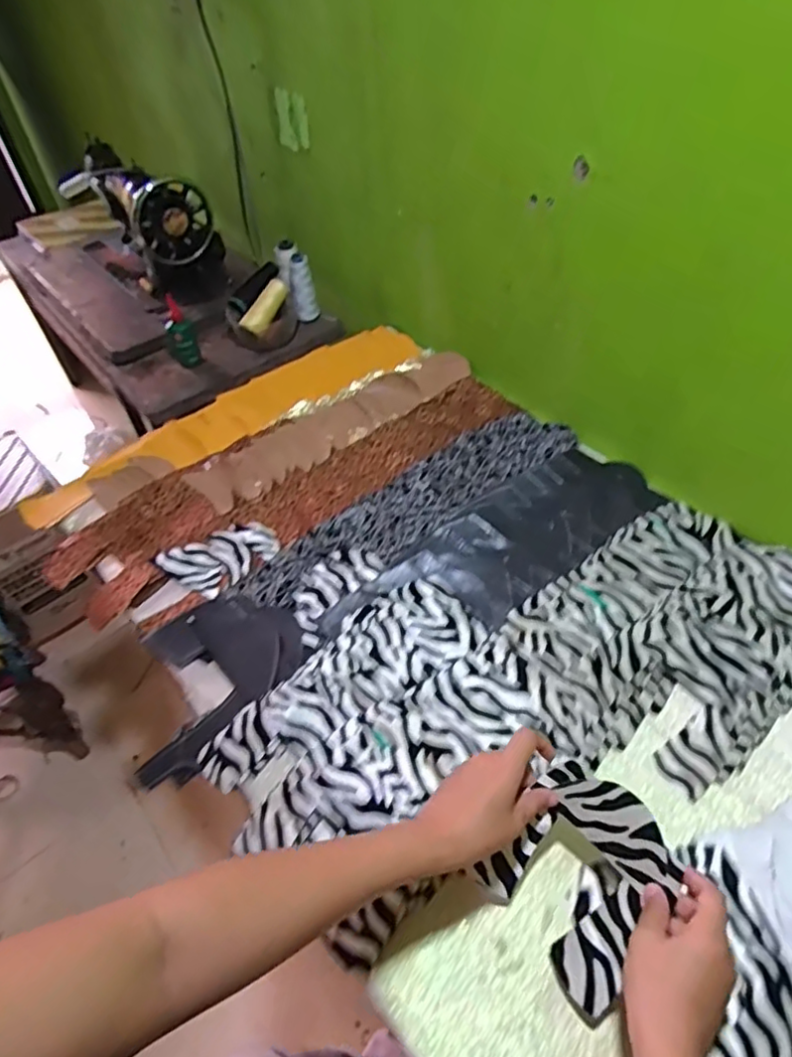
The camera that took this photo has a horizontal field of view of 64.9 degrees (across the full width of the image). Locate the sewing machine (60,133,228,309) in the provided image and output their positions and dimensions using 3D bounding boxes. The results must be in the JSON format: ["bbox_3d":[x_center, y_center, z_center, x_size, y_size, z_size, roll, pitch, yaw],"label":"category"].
[{"bbox_3d":[-0.477,-0.593,1.198,0.154,0.212,0.394,-32,53,-21],"label":"sewing machine"}]

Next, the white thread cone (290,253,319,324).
[{"bbox_3d":[-0.166,-0.431,1.118,0.043,0.116,0.039,-10,26,-3],"label":"white thread cone"}]

